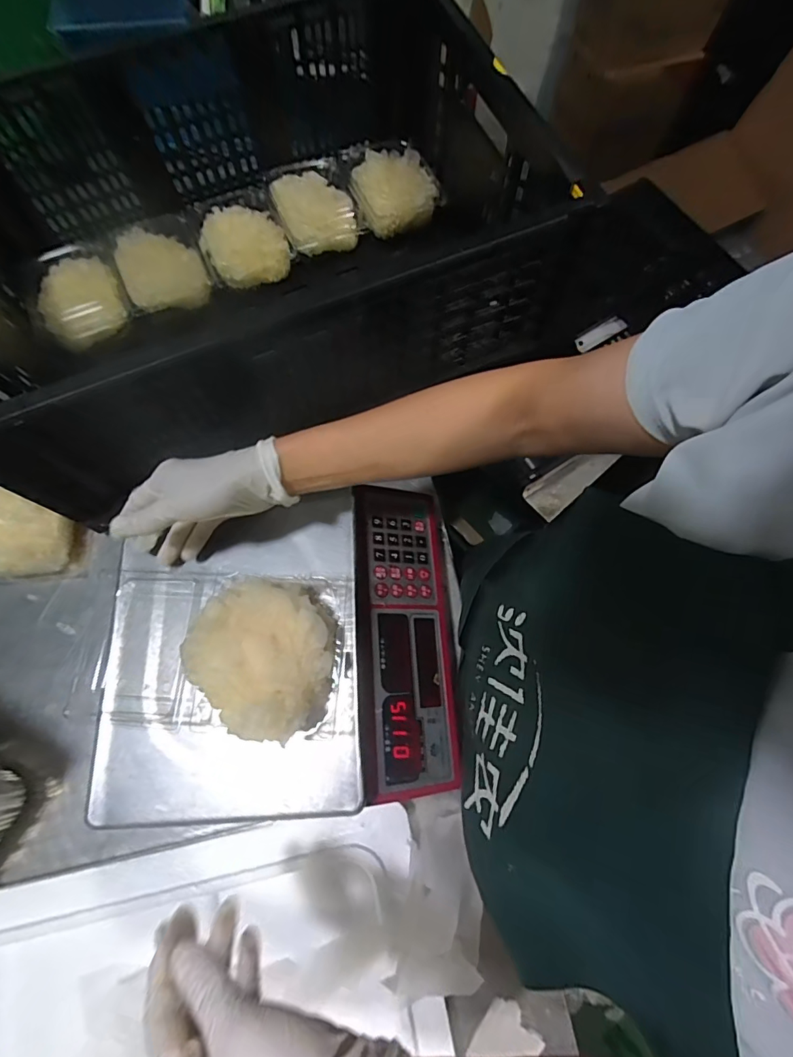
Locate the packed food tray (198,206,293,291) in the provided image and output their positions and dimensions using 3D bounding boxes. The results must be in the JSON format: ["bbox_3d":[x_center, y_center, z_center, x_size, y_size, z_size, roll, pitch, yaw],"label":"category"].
[{"bbox_3d":[-0.205,-0.381,0.626,0.104,0.043,0.102,-30,75,-9],"label":"packed food tray"}]

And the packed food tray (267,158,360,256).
[{"bbox_3d":[-0.111,-0.441,0.642,0.107,0.051,0.119,-22,74,-7],"label":"packed food tray"}]

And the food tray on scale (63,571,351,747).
[{"bbox_3d":[-0.145,0.095,0.378,0.211,0.074,0.129,3,72,1],"label":"food tray on scale"}]

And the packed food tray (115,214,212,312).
[{"bbox_3d":[-0.308,-0.348,0.616,0.106,0.038,0.128,-22,74,-7],"label":"packed food tray"}]

